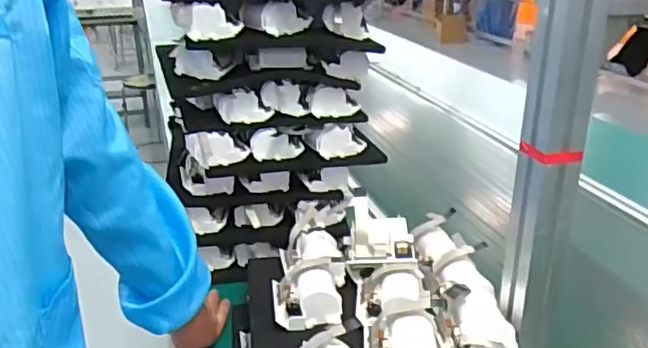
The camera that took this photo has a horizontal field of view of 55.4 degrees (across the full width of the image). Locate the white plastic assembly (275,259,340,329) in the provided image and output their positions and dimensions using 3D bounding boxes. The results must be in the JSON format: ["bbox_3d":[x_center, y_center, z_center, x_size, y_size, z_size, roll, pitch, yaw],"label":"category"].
[{"bbox_3d":[-0.017,0.129,0.671,0.076,0.043,0.094,-3,21,-7],"label":"white plastic assembly"}]

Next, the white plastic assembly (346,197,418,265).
[{"bbox_3d":[0.067,0.071,0.719,0.075,0.076,0.035,4,-17,-8],"label":"white plastic assembly"}]

